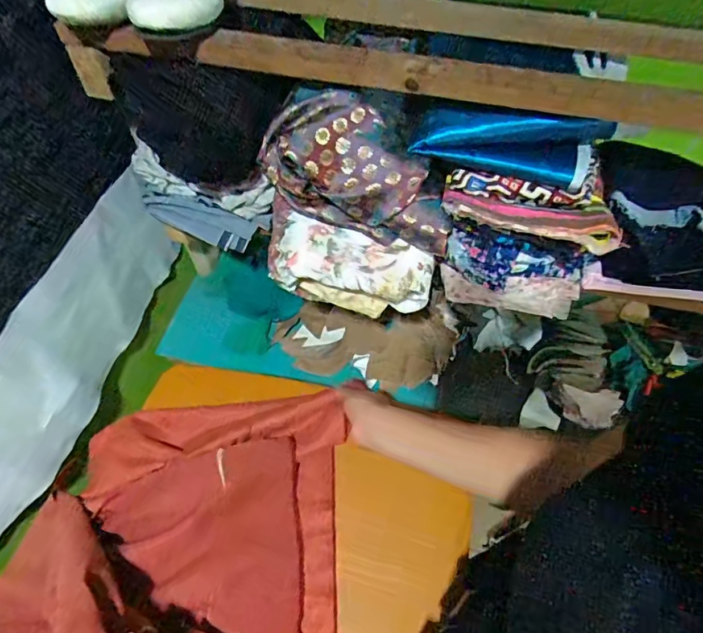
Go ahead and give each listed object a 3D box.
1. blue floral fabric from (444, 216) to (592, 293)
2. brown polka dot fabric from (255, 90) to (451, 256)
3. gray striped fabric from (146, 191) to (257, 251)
[{"bbox_3d":[0.203,-0.072,0.548,0.176,0.085,0.029,7,51,-4],"label":"blue floral fabric"},{"bbox_3d":[0.013,-0.158,0.500,0.206,0.132,0.070,11,56,7],"label":"brown polka dot fabric"},{"bbox_3d":[-0.216,-0.139,0.645,0.159,0.060,0.035,19,57,13],"label":"gray striped fabric"}]

